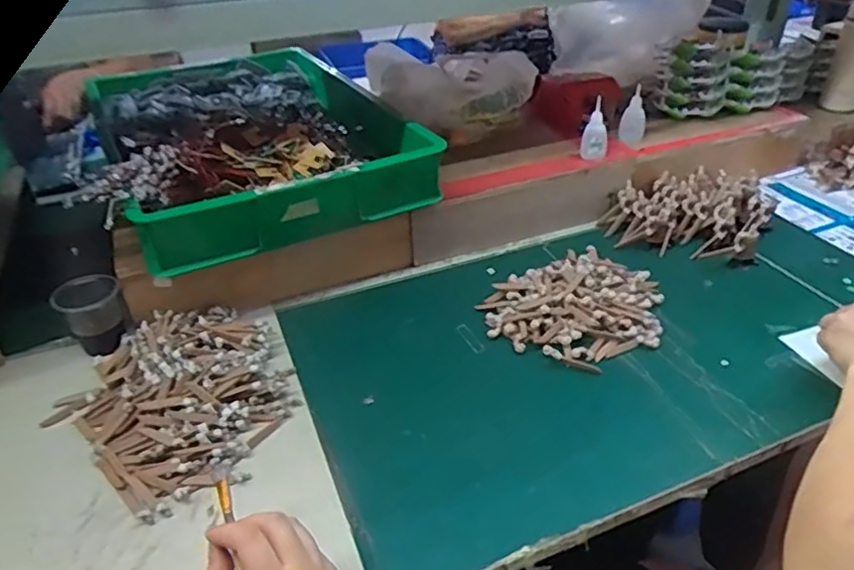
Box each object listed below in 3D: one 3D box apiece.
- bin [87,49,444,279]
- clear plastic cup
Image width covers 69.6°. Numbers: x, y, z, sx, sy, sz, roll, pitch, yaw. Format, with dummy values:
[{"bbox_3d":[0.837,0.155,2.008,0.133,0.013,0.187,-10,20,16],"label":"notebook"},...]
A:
[{"bbox_3d":[-0.258,-0.224,0.884,0.363,0.104,0.555,-17,38,-22],"label":"bin"},{"bbox_3d":[-0.381,0.037,0.707,0.066,0.072,0.073,-21,38,-25],"label":"clear plastic cup"}]

